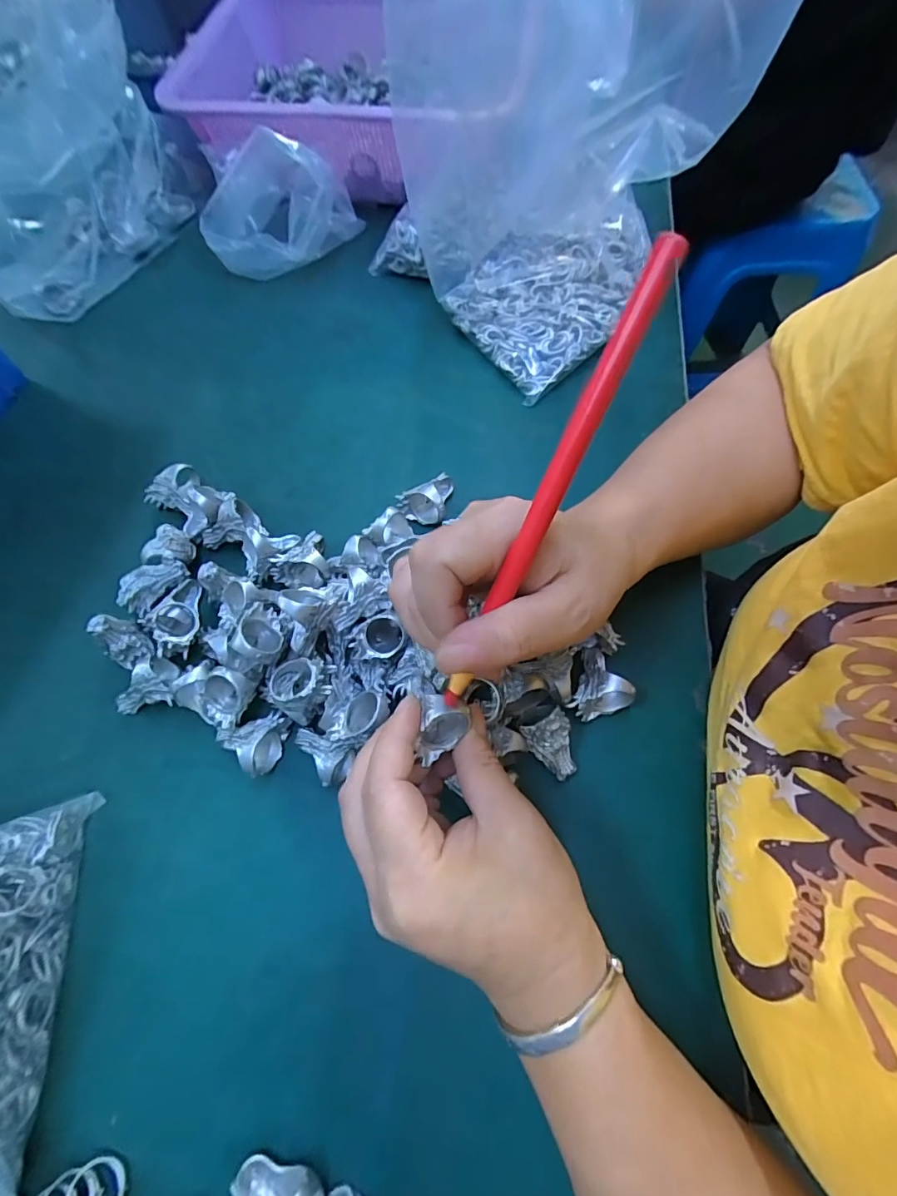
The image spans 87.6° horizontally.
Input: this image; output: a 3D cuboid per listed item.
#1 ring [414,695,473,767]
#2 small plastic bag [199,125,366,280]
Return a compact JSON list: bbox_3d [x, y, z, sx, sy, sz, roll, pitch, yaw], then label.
[{"bbox_3d":[-0.002,0.056,0.203,0.020,0.022,0.026,1,68,3],"label":"ring"},{"bbox_3d":[-0.147,-0.337,0.398,0.124,0.083,0.089,9,68,6],"label":"small plastic bag"}]

